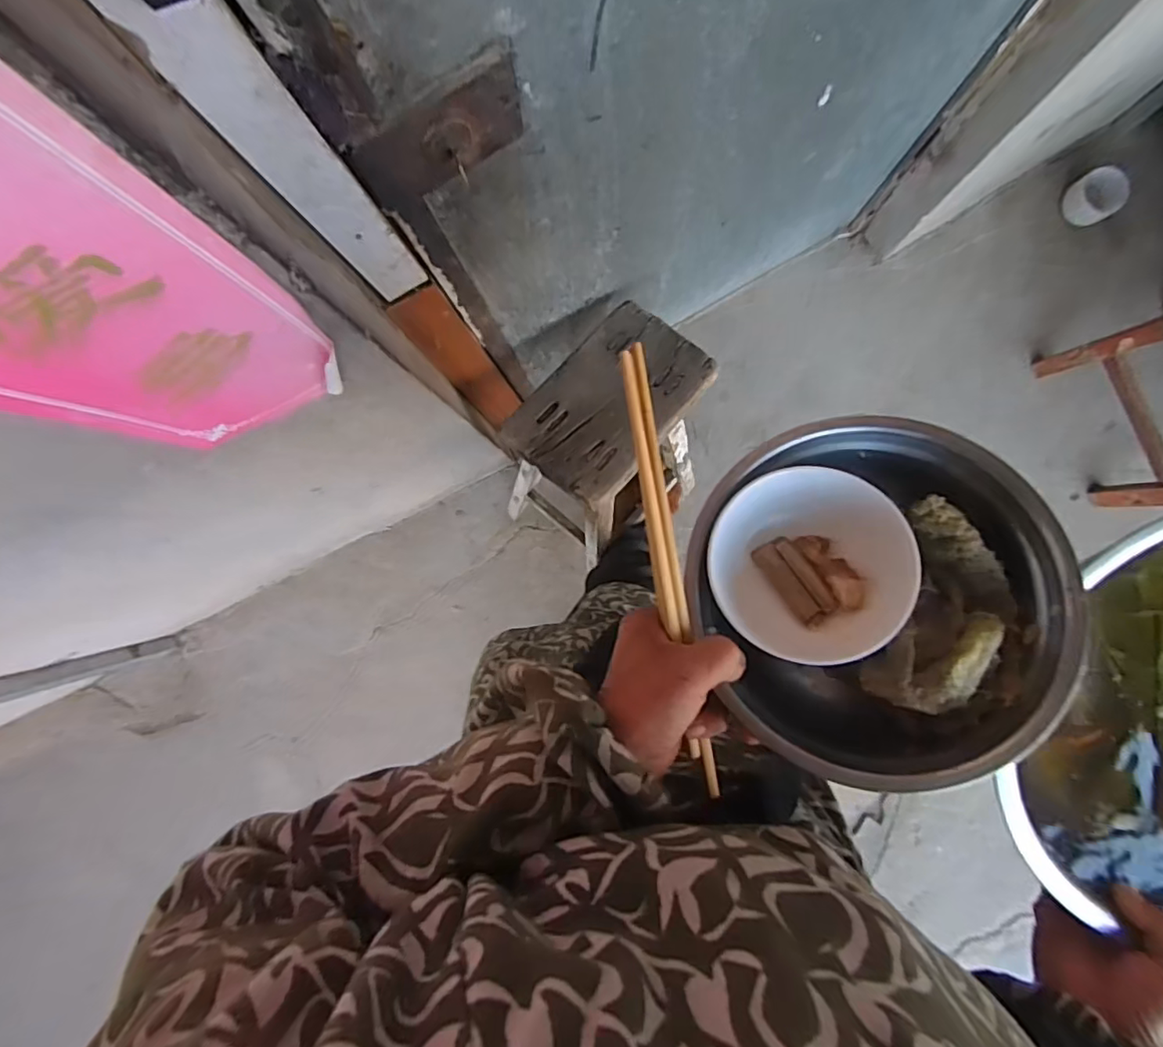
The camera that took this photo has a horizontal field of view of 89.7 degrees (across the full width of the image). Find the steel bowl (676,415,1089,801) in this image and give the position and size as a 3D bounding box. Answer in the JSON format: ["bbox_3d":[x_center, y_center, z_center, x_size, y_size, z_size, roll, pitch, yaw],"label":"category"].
[{"bbox_3d":[0.169,0.042,0.353,0.204,0.075,0.204,-1,78,4],"label":"steel bowl"}]

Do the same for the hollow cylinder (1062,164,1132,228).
[{"bbox_3d":[1.064,-0.677,1.204,0.081,0.062,0.098,-16,90,-2],"label":"hollow cylinder"}]

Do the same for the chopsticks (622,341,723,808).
[{"bbox_3d":[0.050,0.037,0.324,0.017,0.017,0.261,-13,103,-2],"label":"chopsticks"}]

